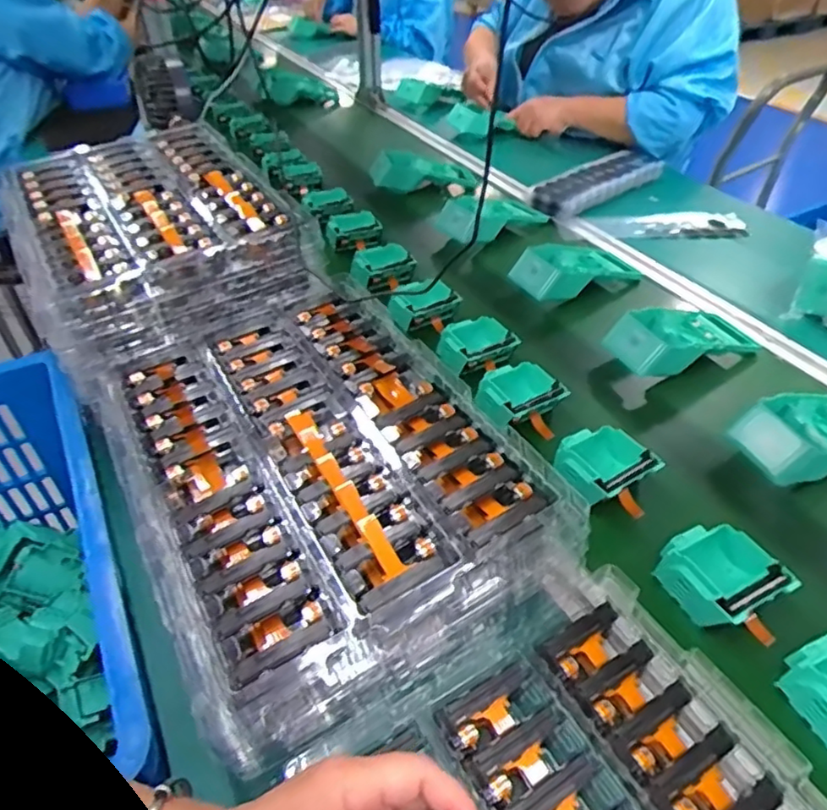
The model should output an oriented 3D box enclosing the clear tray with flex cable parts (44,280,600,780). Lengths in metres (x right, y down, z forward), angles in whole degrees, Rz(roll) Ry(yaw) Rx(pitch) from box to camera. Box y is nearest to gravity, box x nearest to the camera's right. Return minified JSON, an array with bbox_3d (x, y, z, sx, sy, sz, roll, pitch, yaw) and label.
[{"bbox_3d":[-0.106,0.043,0.505,0.281,0.085,0.399,-25,48,-25],"label":"clear tray with flex cable parts"}]

